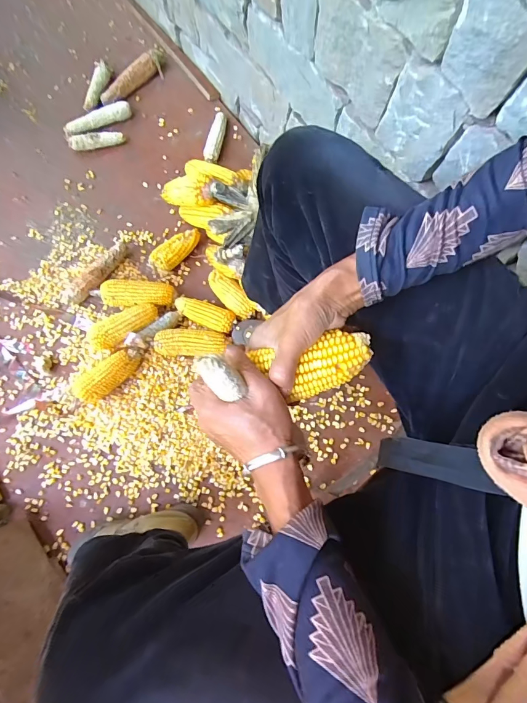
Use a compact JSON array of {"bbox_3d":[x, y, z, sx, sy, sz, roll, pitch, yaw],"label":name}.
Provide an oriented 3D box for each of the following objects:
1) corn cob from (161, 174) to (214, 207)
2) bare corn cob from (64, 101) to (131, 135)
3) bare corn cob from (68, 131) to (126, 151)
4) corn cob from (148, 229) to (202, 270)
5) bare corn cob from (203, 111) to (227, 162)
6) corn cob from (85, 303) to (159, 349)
[{"bbox_3d":[-0.164,-0.342,0.794,0.162,0.052,0.046,18,74,38],"label":"corn cob"},{"bbox_3d":[-0.423,-0.592,0.956,0.175,0.033,0.041,-24,78,-7],"label":"bare corn cob"},{"bbox_3d":[-0.421,-0.533,0.941,0.133,0.034,0.033,-15,77,-5],"label":"bare corn cob"},{"bbox_3d":[-0.200,-0.231,0.863,0.131,0.047,0.054,-38,80,-9],"label":"corn cob"},{"bbox_3d":[-0.122,-0.552,0.959,0.045,0.034,0.153,14,77,2],"label":"bare corn cob"},{"bbox_3d":[-0.299,-0.055,0.798,0.153,0.062,0.063,-31,79,-8],"label":"corn cob"}]

